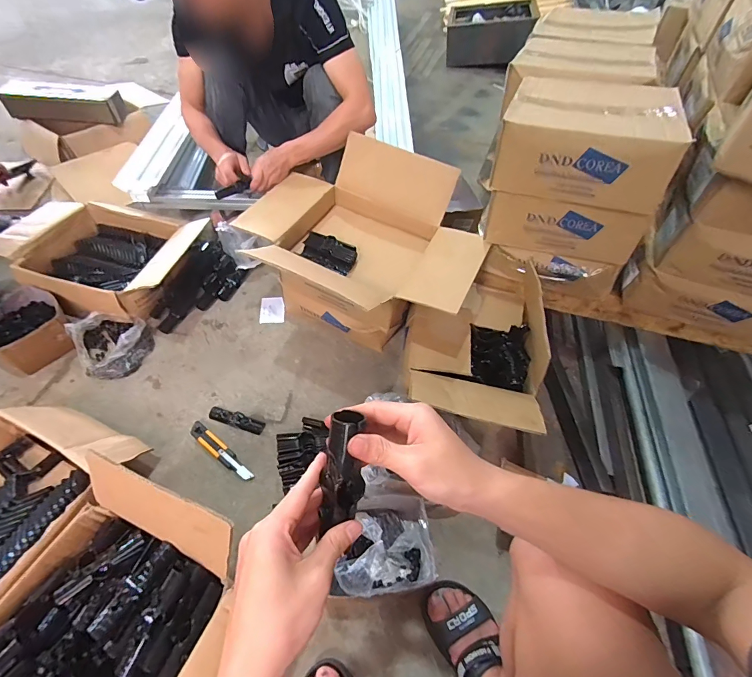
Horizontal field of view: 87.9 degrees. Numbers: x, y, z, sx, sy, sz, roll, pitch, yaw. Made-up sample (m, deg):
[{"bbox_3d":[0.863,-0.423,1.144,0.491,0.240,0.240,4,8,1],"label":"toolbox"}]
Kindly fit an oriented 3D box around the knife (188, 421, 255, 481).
[{"bbox_3d":[-0.341,0.249,0.856,0.187,0.010,0.034,34,58,20],"label":"knife"}]

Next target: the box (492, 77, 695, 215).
[{"bbox_3d":[0.418,-0.396,0.780,0.315,0.155,0.264,24,55,13],"label":"box"}]

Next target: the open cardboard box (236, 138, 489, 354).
[{"bbox_3d":[-0.050,-0.187,0.976,0.568,0.371,0.426,25,55,14],"label":"open cardboard box"}]

